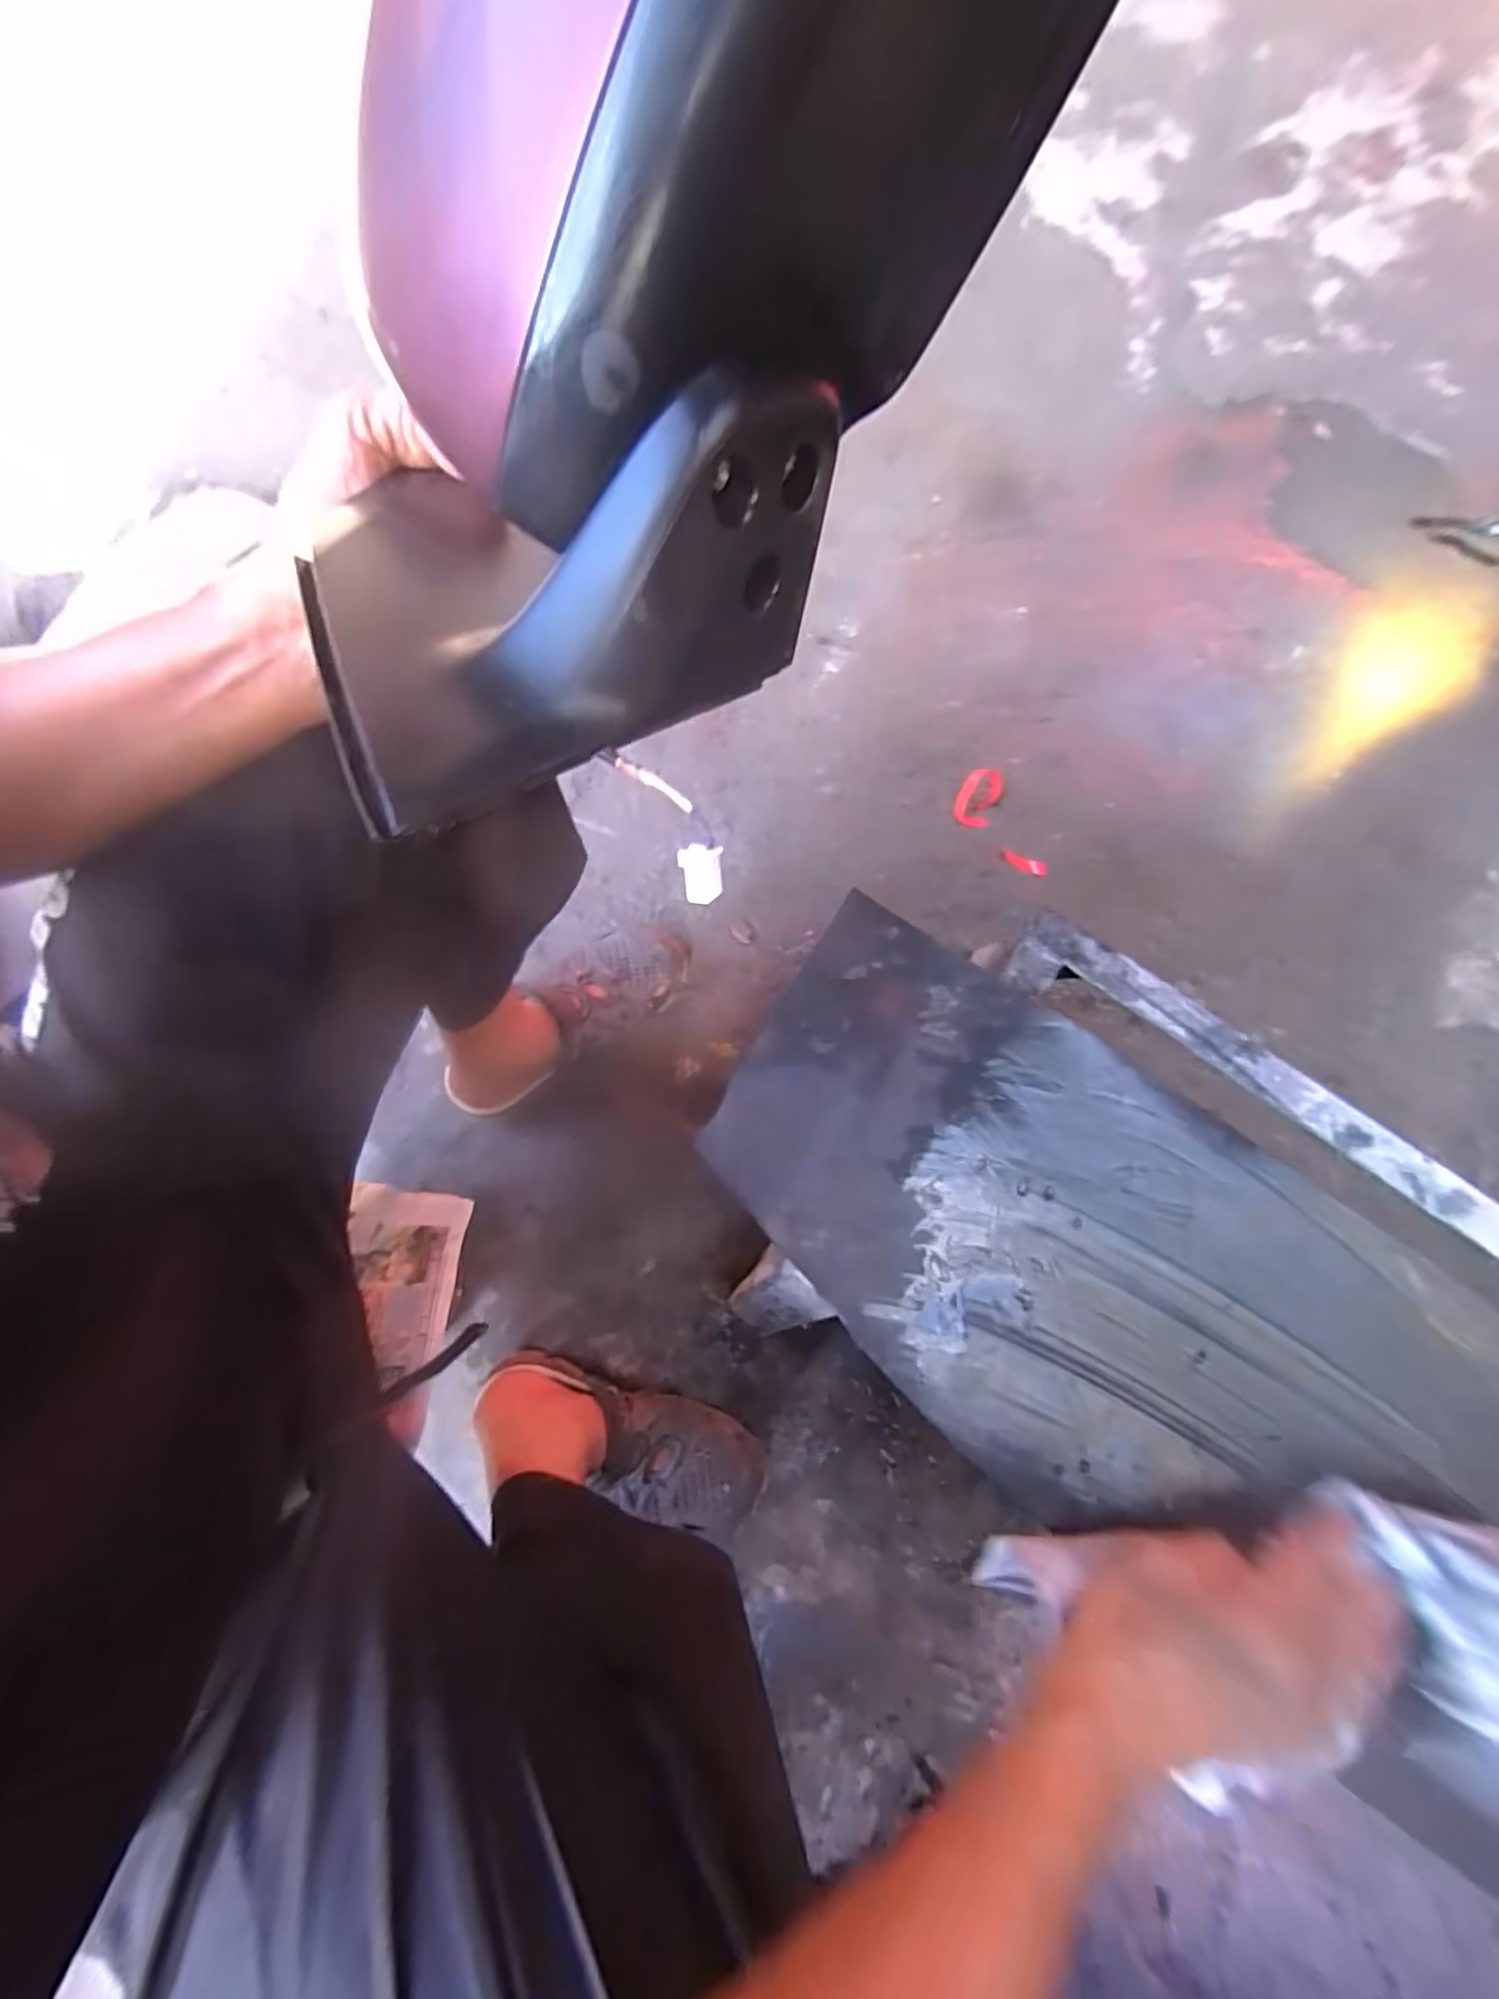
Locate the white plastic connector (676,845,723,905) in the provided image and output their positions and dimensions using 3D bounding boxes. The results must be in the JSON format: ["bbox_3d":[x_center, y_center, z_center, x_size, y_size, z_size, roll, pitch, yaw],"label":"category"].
[{"bbox_3d":[-0.021,-0.053,0.298,0.018,0.009,0.023,-12,112,-15],"label":"white plastic connector"}]

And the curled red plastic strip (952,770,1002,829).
[{"bbox_3d":[0.263,-0.232,0.815,0.044,0.023,0.067,23,80,6],"label":"curled red plastic strip"}]

